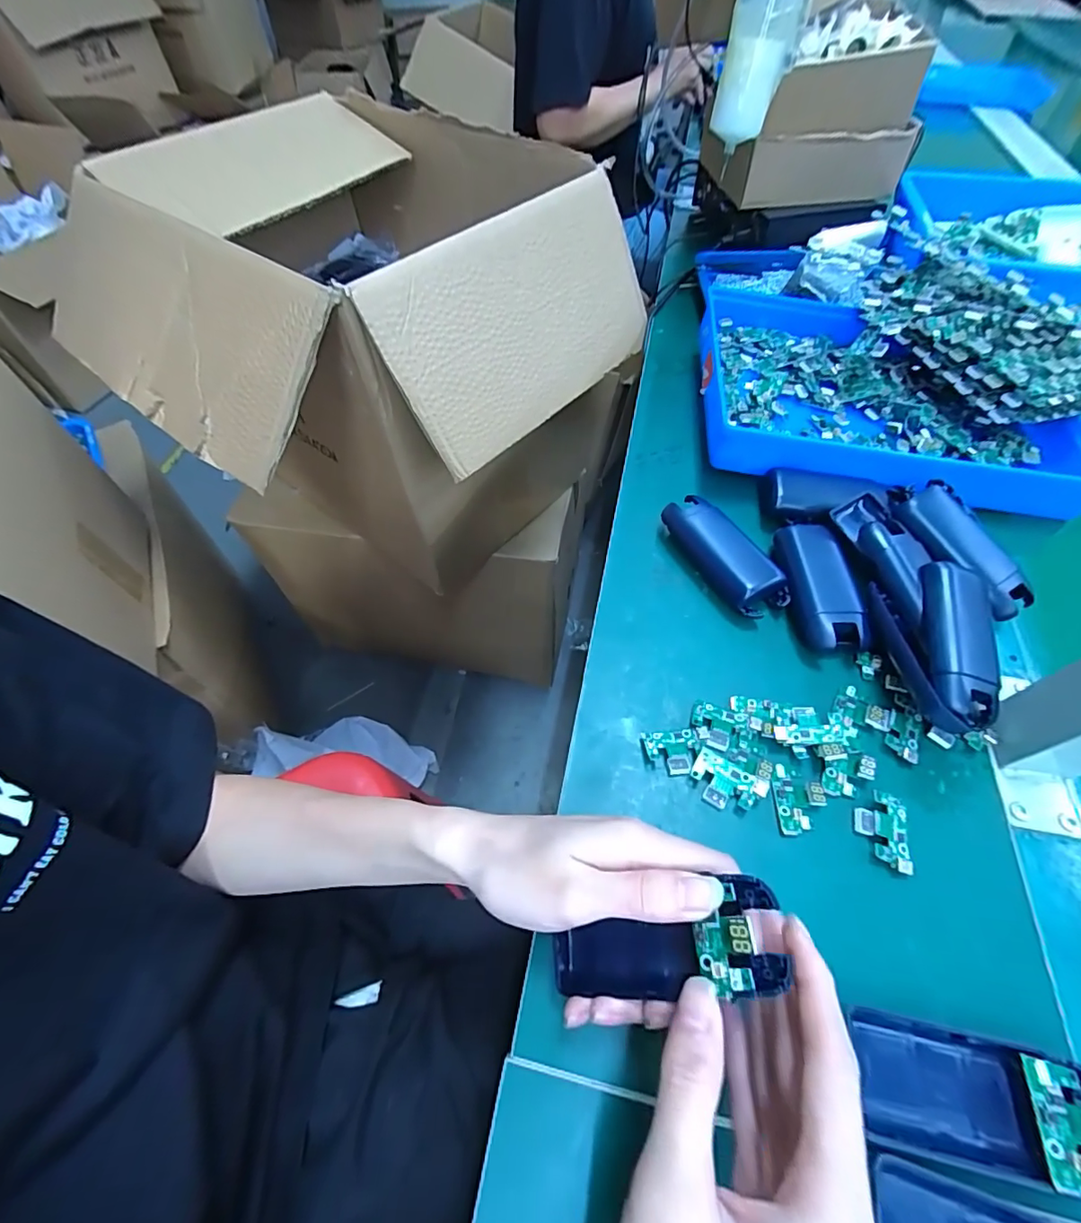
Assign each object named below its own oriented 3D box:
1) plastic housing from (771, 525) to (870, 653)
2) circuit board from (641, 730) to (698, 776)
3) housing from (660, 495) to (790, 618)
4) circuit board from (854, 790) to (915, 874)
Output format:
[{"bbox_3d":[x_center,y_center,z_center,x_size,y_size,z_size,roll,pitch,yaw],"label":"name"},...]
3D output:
[{"bbox_3d":[0.198,-0.020,0.360,0.048,0.022,0.100,2,56,2],"label":"plastic housing"},{"bbox_3d":[0.080,0.086,0.312,0.032,0.007,0.026,-2,56,-1],"label":"circuit board"},{"bbox_3d":[0.138,-0.044,0.385,0.038,0.026,0.109,-23,59,-14],"label":"housing"},{"bbox_3d":[0.189,0.121,0.281,0.025,0.010,0.039,9,57,7],"label":"circuit board"}]

